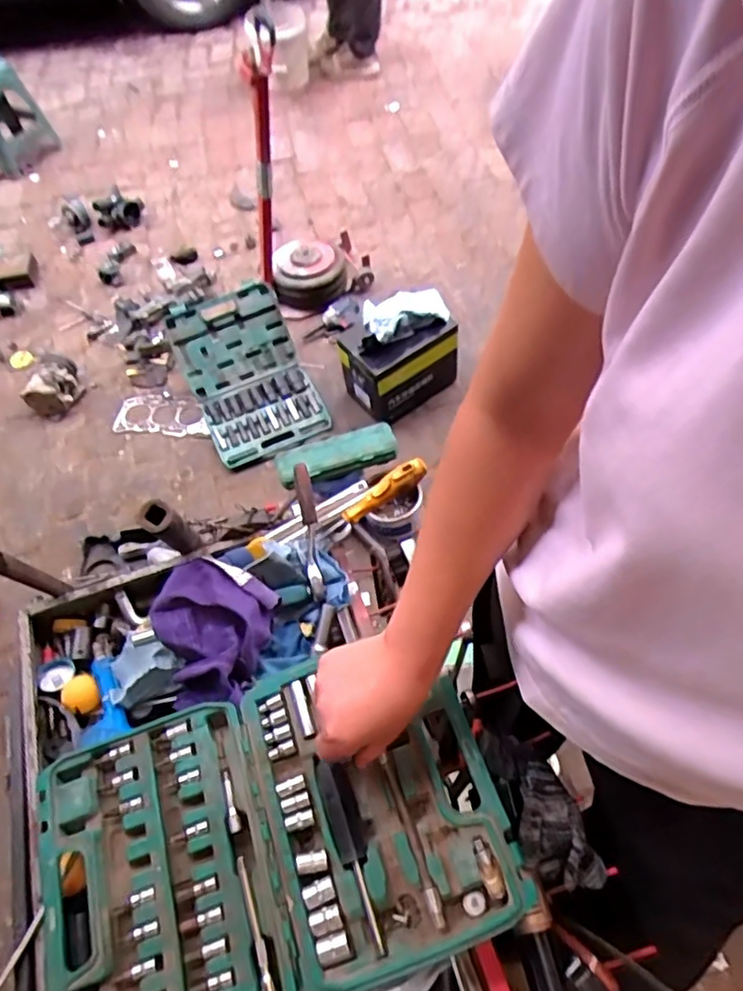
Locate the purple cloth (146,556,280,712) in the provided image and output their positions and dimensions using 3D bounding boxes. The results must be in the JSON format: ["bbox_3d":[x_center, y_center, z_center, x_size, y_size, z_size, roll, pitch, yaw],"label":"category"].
[{"bbox_3d":[-0.170,0.141,0.633,0.121,0.063,0.128,15,61,13],"label":"purple cloth"}]

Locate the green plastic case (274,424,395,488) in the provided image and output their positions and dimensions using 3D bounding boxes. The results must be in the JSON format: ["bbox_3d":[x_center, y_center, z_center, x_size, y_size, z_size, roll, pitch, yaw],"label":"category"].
[{"bbox_3d":[-0.082,-0.093,1.424,0.279,0.055,0.097,-18,59,-7],"label":"green plastic case"}]

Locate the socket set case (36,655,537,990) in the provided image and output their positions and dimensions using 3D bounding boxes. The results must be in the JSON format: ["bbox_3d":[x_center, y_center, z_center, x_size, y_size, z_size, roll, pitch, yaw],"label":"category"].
[{"bbox_3d":[-0.088,0.287,0.520,0.378,0.051,0.247,-17,58,-8],"label":"socket set case"}]

